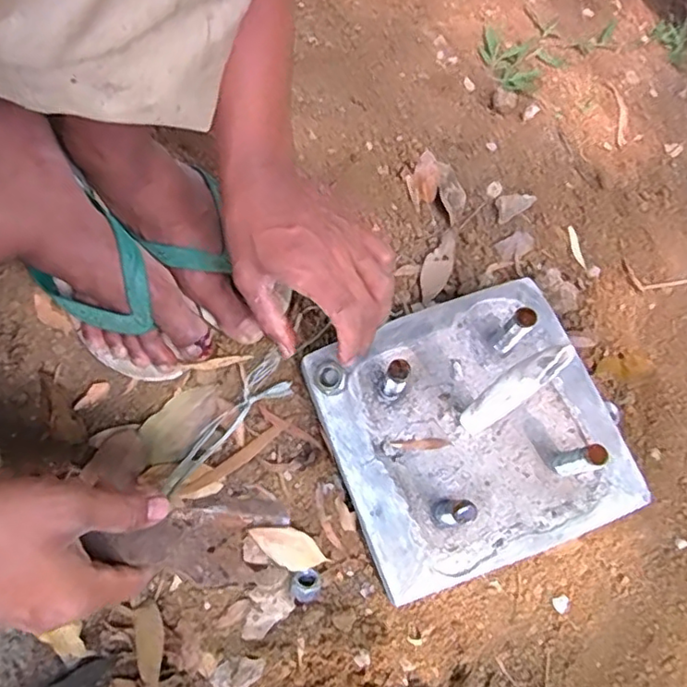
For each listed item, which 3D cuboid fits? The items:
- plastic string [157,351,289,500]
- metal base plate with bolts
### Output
[{"bbox_3d":[-0.096,0.070,0.497,0.035,0.010,0.143,41,83,10],"label":"plastic string"},{"bbox_3d":[0.098,0.056,0.425,0.210,0.065,0.196,-20,75,-7],"label":"metal base plate with bolts"}]

